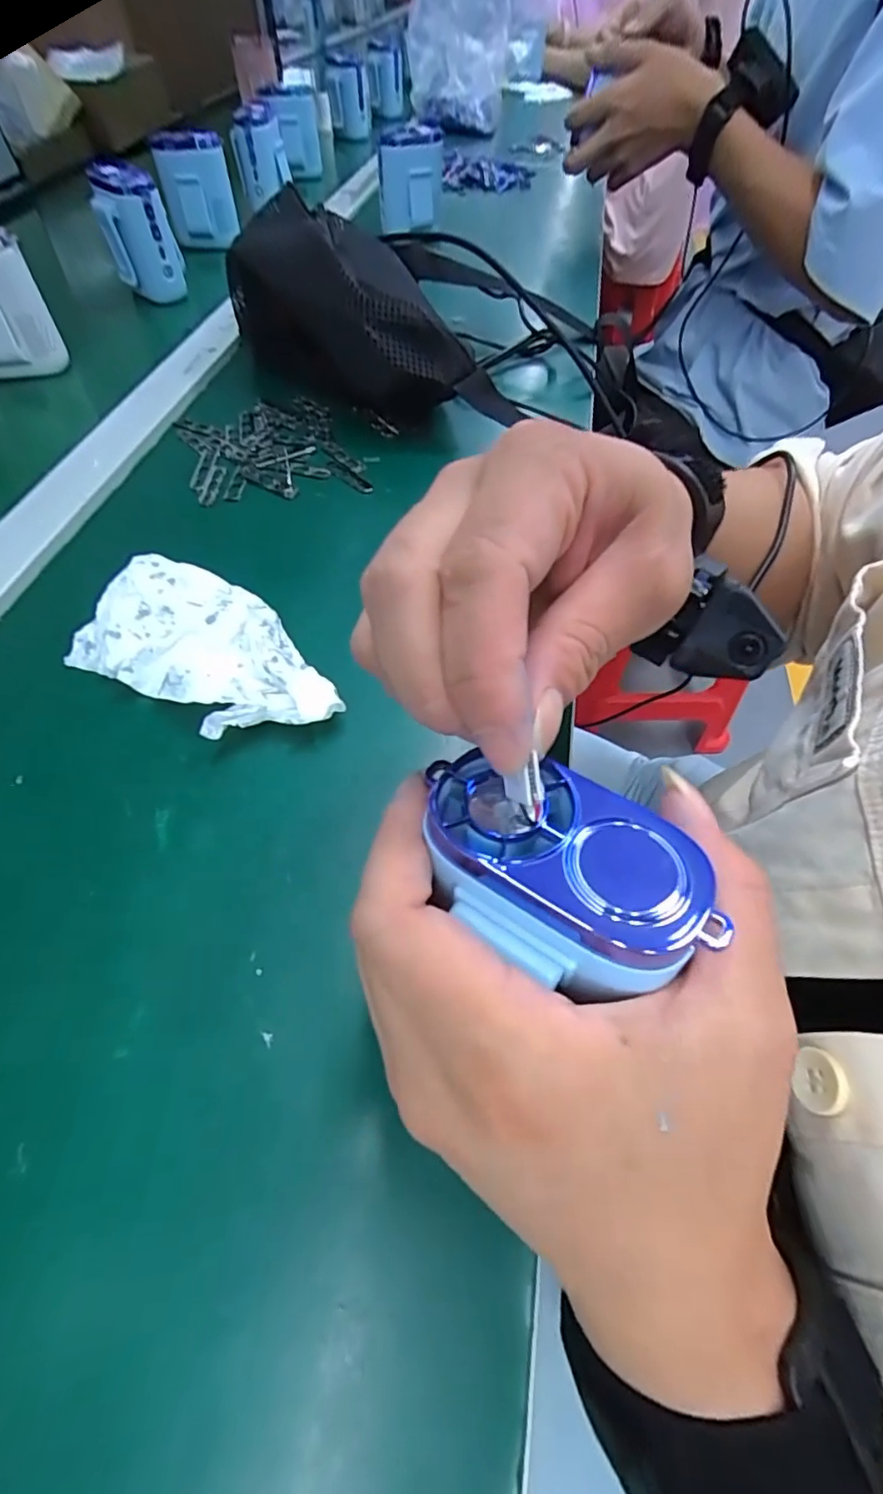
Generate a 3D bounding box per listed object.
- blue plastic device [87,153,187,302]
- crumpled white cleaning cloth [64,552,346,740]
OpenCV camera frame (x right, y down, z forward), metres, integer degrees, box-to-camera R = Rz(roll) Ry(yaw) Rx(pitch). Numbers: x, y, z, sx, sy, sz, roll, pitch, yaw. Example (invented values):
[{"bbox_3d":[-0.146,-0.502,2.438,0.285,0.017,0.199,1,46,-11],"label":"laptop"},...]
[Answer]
[{"bbox_3d":[-0.271,-0.470,0.506,0.063,0.090,0.058,4,56,3],"label":"blue plastic device"},{"bbox_3d":[-0.109,-0.046,0.265,0.141,0.018,0.073,27,60,17],"label":"crumpled white cleaning cloth"}]

